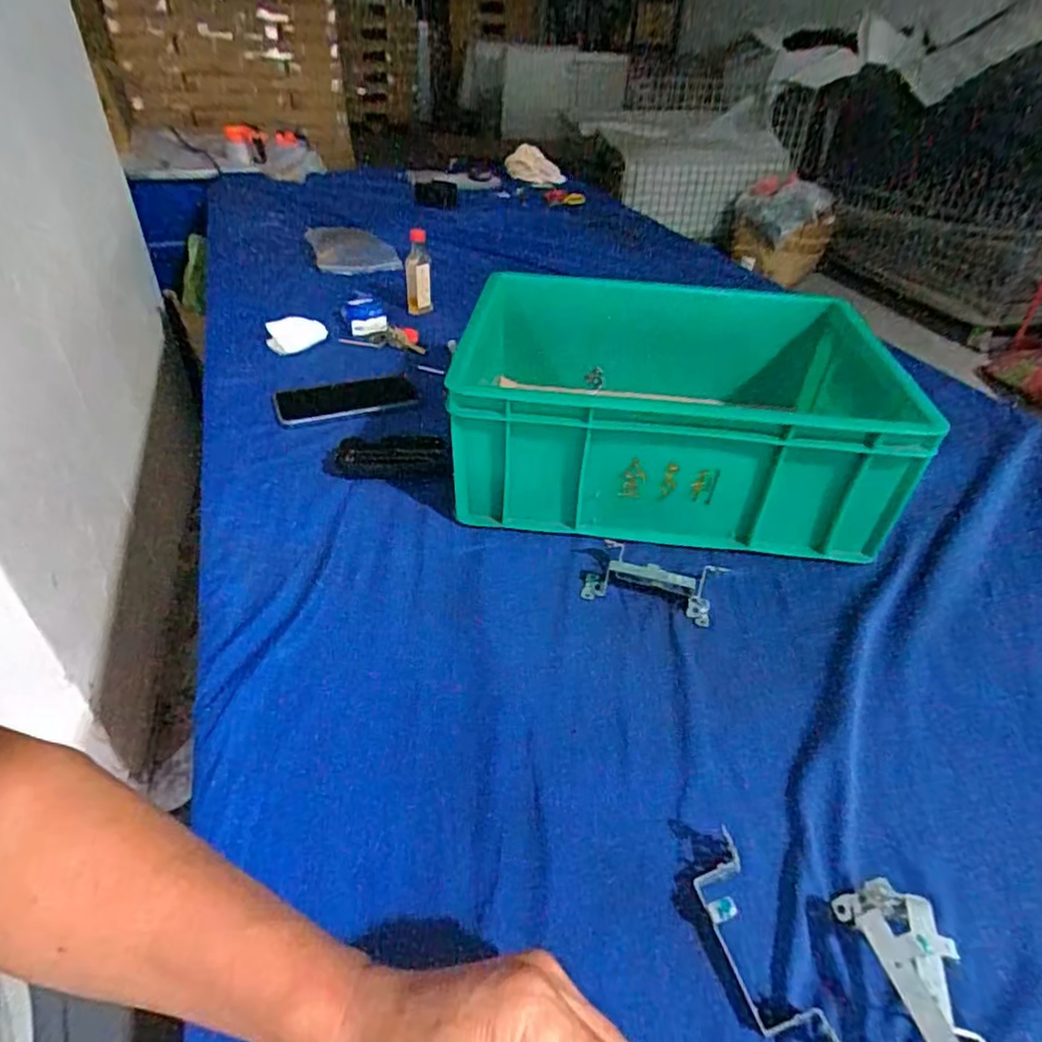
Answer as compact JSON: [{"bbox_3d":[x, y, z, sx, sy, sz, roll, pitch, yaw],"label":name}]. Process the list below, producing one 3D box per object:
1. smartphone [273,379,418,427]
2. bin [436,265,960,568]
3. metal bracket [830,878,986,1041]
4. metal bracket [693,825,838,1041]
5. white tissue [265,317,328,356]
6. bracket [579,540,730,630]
[{"bbox_3d":[-0.212,-0.147,0.762,0.158,0.013,0.084,-12,42,-17],"label":"smartphone"},{"bbox_3d":[0.152,-0.135,0.671,0.404,0.138,0.330,5,39,2],"label":"bin"},{"bbox_3d":[0.191,0.229,0.306,0.051,0.033,0.106,-2,40,-6],"label":"metal bracket"},{"bbox_3d":[0.120,0.217,0.328,0.037,0.022,0.104,-8,41,-13],"label":"metal bracket"},{"bbox_3d":[-0.314,-0.260,0.884,0.080,0.038,0.036,-19,44,-25],"label":"white tissue"},{"bbox_3d":[0.114,0.045,0.541,0.105,0.029,0.071,16,41,16],"label":"bracket"}]

